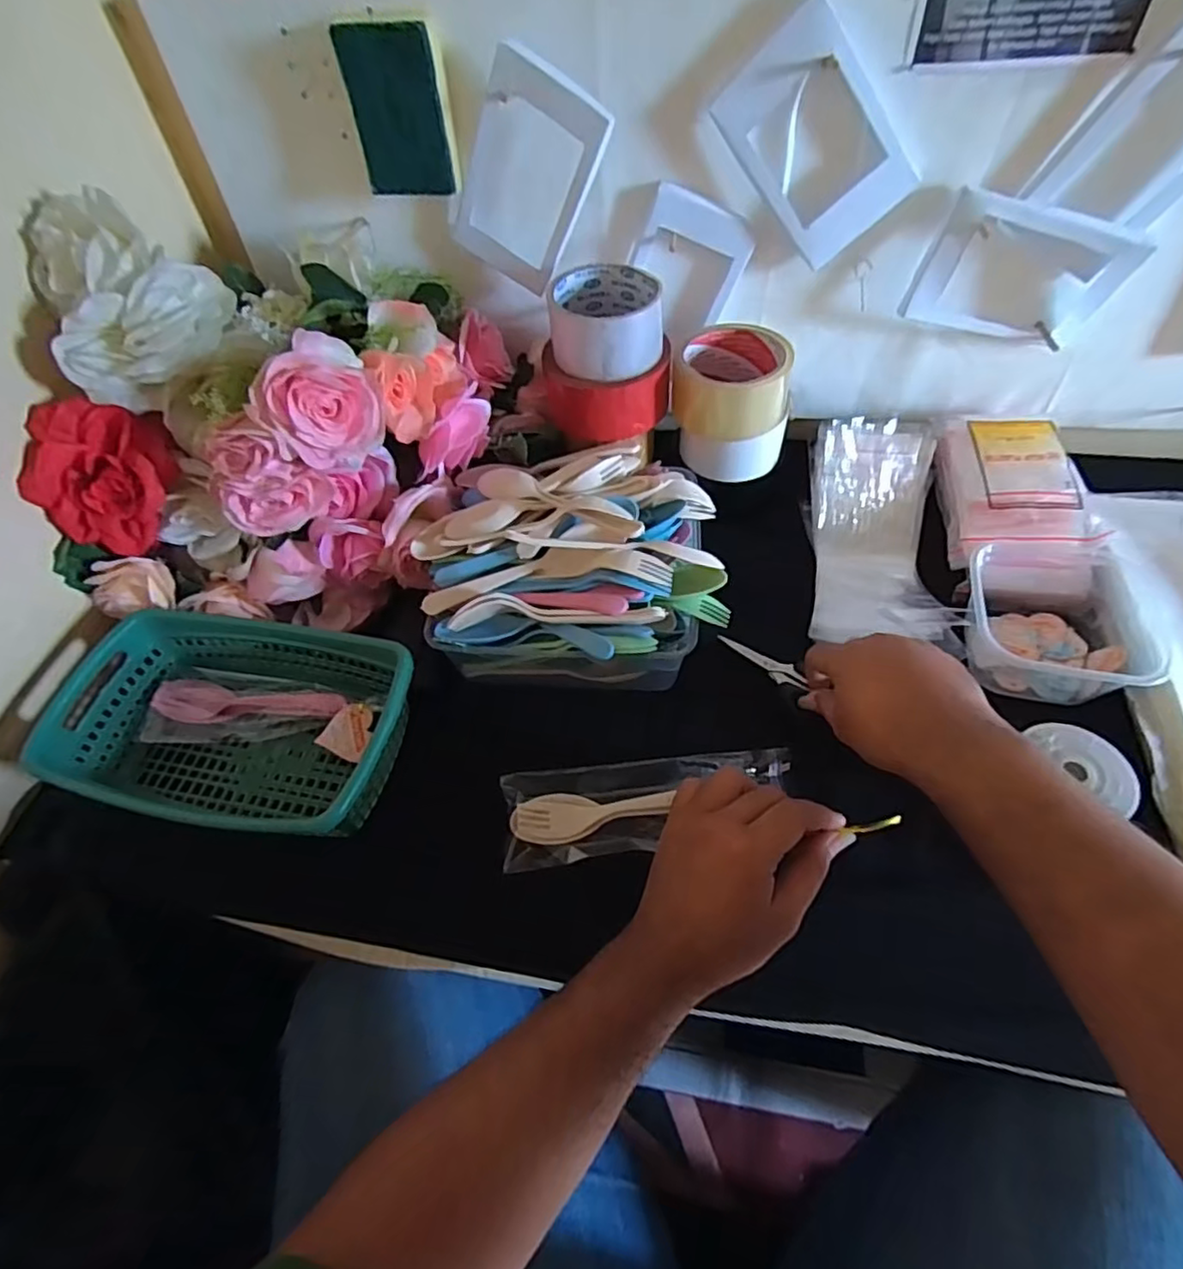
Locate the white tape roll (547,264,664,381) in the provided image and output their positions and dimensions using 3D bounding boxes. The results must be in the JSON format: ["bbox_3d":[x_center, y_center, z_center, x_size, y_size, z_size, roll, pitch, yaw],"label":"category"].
[{"bbox_3d":[0.011,-0.246,0.504,0.086,0.051,0.084,-2,52,3],"label":"white tape roll"}]

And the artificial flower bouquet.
[{"bbox_3d":[-0.223,-0.172,0.499,0.306,0.243,0.276,9,54,11],"label":"artificial flower bouquet"}]

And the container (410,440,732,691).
[{"bbox_3d":[-0.015,-0.053,0.499,0.215,0.106,0.176,-4,52,1],"label":"container"}]

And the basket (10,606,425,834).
[{"bbox_3d":[-0.254,0.070,0.465,0.248,0.083,0.138,11,54,13],"label":"basket"}]

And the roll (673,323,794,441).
[{"bbox_3d":[0.117,-0.210,0.536,0.091,0.058,0.091,-2,52,3],"label":"roll"}]

